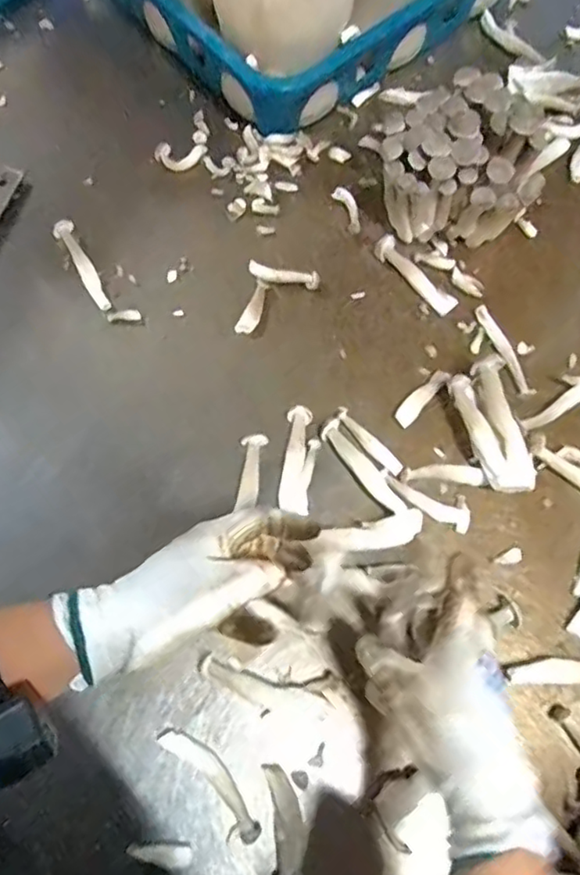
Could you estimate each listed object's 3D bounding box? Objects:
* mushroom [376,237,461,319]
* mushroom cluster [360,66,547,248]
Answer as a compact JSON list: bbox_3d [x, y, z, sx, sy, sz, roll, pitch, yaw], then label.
[{"bbox_3d":[0.126,-0.165,0.622,0.023,0.014,0.102,-37,74,-14],"label":"mushroom"},{"bbox_3d":[0.166,-0.254,0.598,0.139,0.127,0.135,-31,72,-13],"label":"mushroom cluster"}]

